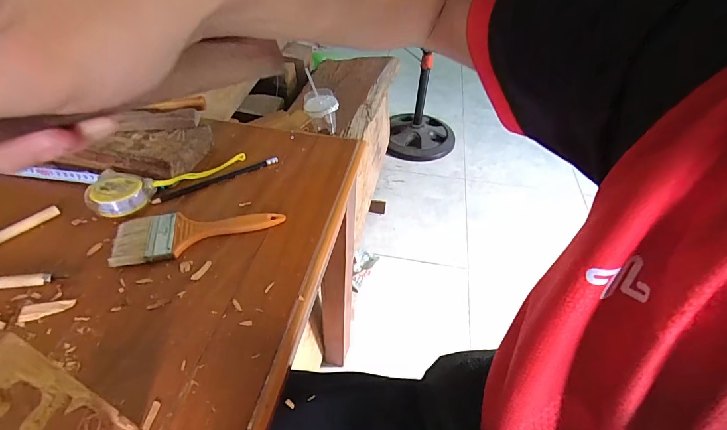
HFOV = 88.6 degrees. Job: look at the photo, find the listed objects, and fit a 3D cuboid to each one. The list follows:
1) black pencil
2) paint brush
[{"bbox_3d":[-0.200,-0.050,0.517,0.172,0.006,0.010,-24,52,-22],"label":"black pencil"},{"bbox_3d":[-0.192,0.019,0.443,0.186,0.014,0.065,-8,46,-10],"label":"paint brush"}]

